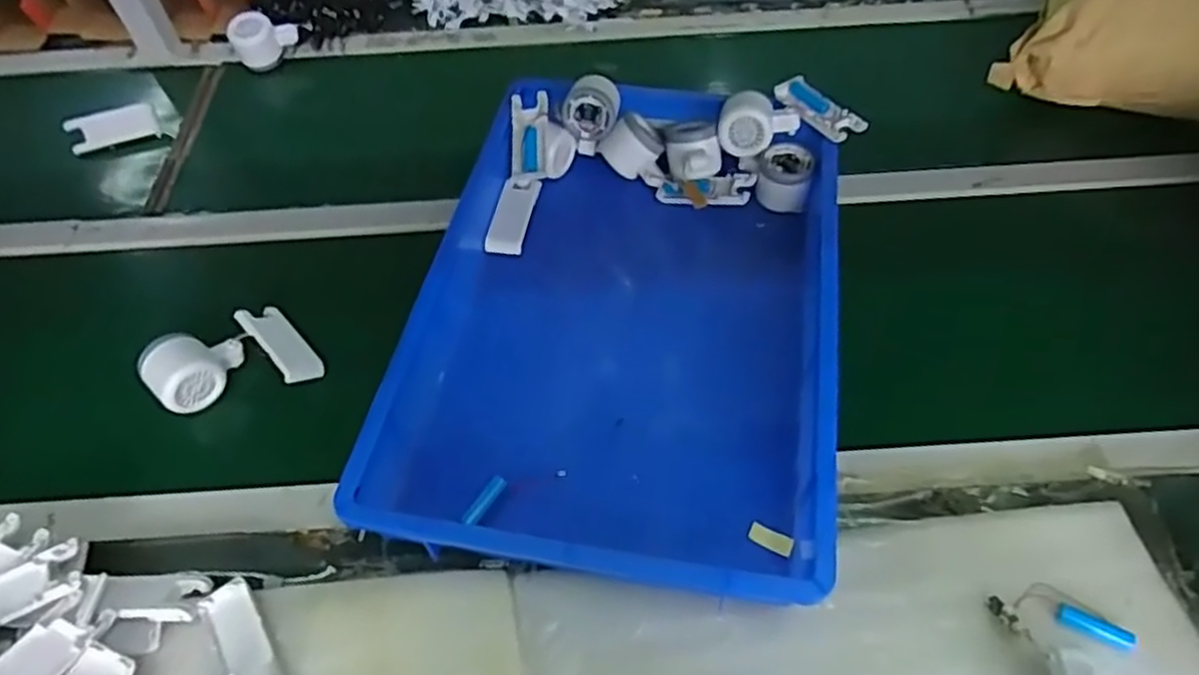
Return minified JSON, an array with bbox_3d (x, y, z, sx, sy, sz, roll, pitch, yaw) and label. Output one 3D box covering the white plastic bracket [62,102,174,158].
[{"bbox_3d":[-0.602,-0.262,0.936,0.105,0.047,0.022,-25,56,-31],"label":"white plastic bracket"}]

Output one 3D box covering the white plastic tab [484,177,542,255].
[{"bbox_3d":[-0.093,-0.131,0.806,0.037,0.021,0.101,7,55,7],"label":"white plastic tab"}]

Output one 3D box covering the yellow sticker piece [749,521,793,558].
[{"bbox_3d":[0.136,0.161,0.597,0.034,0.004,0.015,22,58,17],"label":"yellow sticker piece"}]

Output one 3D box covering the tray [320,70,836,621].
[{"bbox_3d":[0.030,-0.043,0.709,0.357,0.068,0.529,7,55,7],"label":"tray"}]

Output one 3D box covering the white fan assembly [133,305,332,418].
[{"bbox_3d":[-0.341,0.022,0.693,0.129,0.056,0.094,-38,62,-22],"label":"white fan assembly"}]

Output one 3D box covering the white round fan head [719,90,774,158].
[{"bbox_3d":[0.159,-0.226,0.814,0.056,0.058,0.058,-1,54,1],"label":"white round fan head"}]

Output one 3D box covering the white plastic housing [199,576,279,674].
[{"bbox_3d":[-0.262,0.226,0.552,0.033,0.014,0.103,-32,59,-19],"label":"white plastic housing"}]

